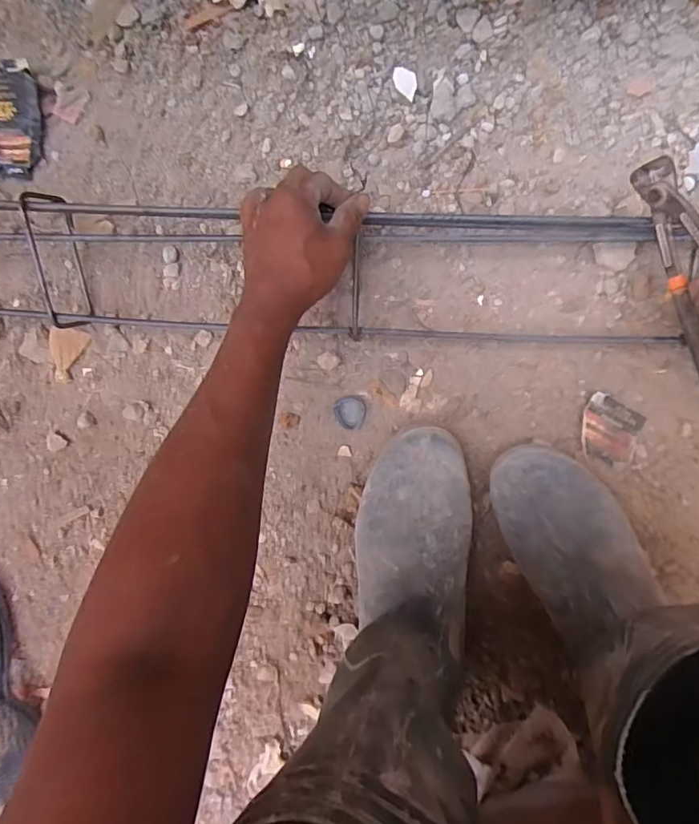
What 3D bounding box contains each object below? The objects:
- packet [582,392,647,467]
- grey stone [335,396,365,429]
[{"bbox_3d":[0.258,0.019,0.500,0.057,0.008,0.063,20,97,1],"label":"packet"},{"bbox_3d":[0.001,0.001,0.518,0.032,0.008,0.034,0,96,3],"label":"grey stone"}]

